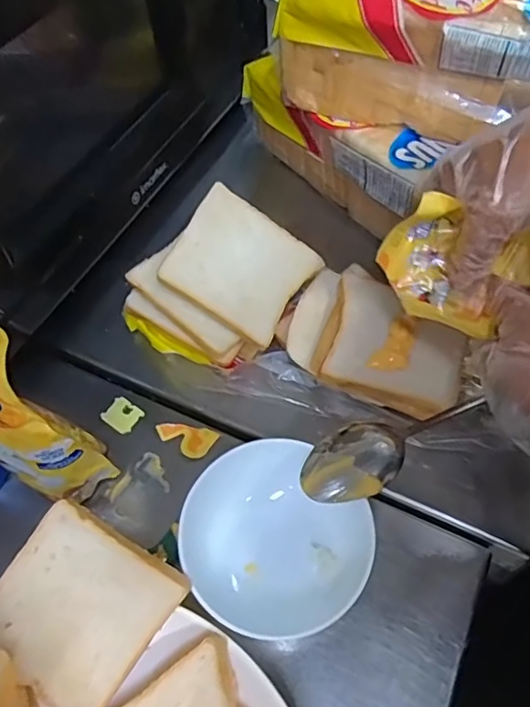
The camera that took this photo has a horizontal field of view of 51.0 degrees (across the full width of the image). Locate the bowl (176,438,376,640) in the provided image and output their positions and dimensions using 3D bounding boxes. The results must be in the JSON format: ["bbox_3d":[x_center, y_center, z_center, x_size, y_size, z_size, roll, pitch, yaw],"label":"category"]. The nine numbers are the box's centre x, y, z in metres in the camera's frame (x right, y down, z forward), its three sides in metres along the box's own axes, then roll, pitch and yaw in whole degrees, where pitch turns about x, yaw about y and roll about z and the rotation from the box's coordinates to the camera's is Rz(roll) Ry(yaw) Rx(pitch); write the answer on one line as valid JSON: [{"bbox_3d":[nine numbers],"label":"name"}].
[{"bbox_3d":[0.004,0.111,0.325,0.097,0.051,0.103,-1,57,2],"label":"bowl"}]

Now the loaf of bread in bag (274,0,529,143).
[{"bbox_3d":[0.148,-0.230,0.410,0.257,0.086,0.104,20,60,15],"label":"loaf of bread in bag"}]

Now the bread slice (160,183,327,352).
[{"bbox_3d":[-0.018,-0.064,0.395,0.094,0.006,0.084,34,72,2],"label":"bread slice"}]

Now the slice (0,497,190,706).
[{"bbox_3d":[-0.098,0.133,0.285,0.081,0.017,0.091,35,91,2],"label":"slice"}]

